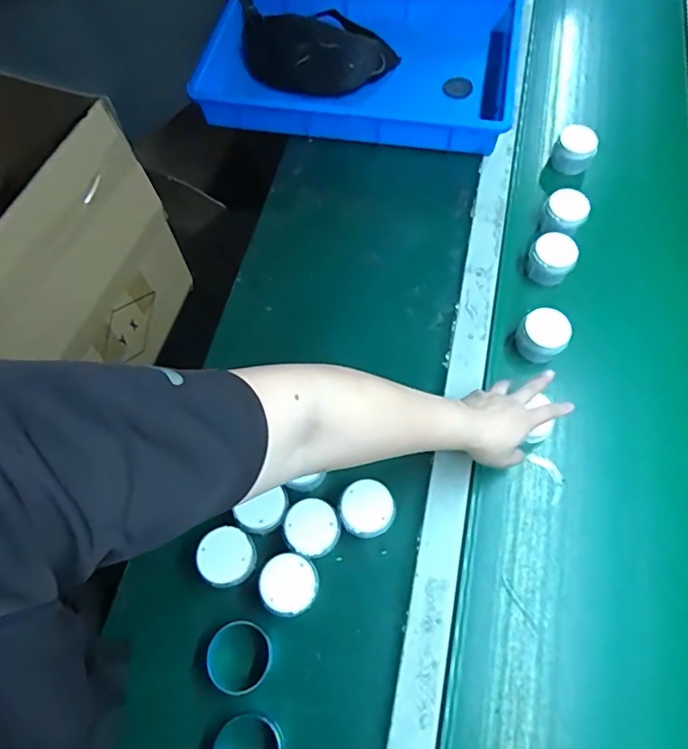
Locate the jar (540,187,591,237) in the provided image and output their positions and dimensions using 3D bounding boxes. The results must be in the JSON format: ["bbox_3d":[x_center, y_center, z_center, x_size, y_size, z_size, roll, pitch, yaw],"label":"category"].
[{"bbox_3d":[0.343,-0.244,0.840,0.062,0.068,0.061,0,66,1],"label":"jar"}]

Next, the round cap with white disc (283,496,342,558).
[{"bbox_3d":[-0.037,0.188,0.644,0.063,0.049,0.064,0,66,1],"label":"round cap with white disc"}]

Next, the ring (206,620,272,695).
[{"bbox_3d":[-0.118,0.316,0.593,0.076,0.031,0.070,0,66,1],"label":"ring"}]

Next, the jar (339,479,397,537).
[{"bbox_3d":[0.027,0.165,0.651,0.062,0.052,0.061,0,66,1],"label":"jar"}]

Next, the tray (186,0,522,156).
[{"bbox_3d":[0.028,-0.587,0.987,0.570,0.060,0.381,10,66,6],"label":"tray"}]

